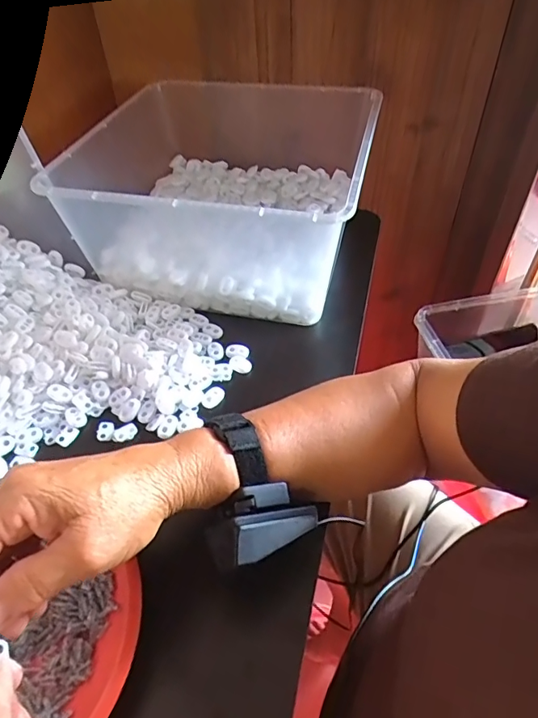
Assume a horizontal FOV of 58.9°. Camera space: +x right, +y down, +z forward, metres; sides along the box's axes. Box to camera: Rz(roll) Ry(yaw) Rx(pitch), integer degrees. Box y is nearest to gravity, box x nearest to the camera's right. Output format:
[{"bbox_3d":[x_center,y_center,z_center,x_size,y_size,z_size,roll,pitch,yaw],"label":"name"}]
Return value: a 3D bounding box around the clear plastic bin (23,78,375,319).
[{"bbox_3d":[-0.039,-0.198,0.555,0.293,0.143,0.317,9,47,11],"label":"clear plastic bin"}]

